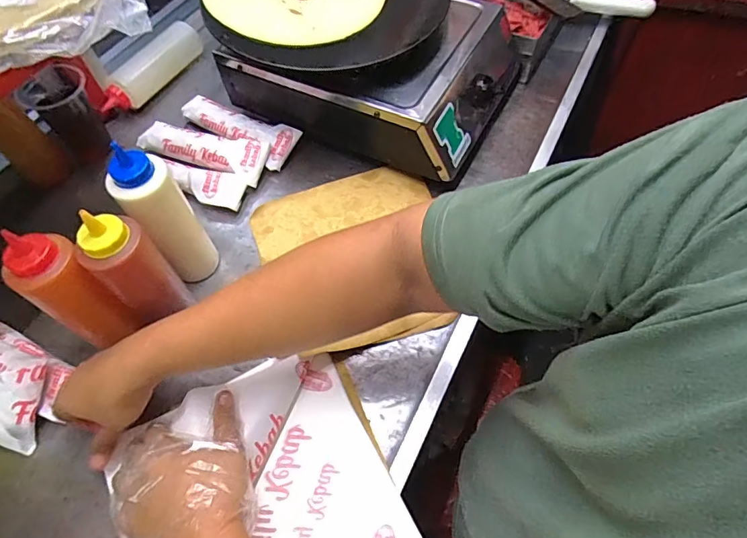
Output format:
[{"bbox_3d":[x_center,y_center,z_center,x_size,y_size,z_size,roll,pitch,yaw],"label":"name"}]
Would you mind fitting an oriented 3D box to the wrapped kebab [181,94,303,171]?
[{"bbox_3d":[-0.212,-0.215,0.696,0.210,0.036,0.065,26,61,17],"label":"wrapped kebab"}]

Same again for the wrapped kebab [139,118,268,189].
[{"bbox_3d":[-0.252,-0.181,0.676,0.206,0.040,0.060,20,59,13],"label":"wrapped kebab"}]

